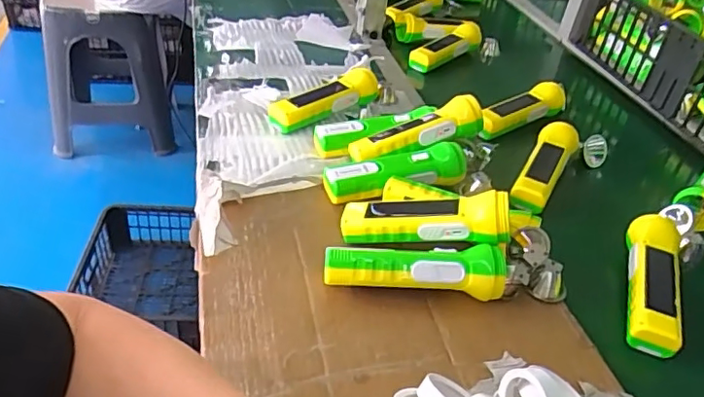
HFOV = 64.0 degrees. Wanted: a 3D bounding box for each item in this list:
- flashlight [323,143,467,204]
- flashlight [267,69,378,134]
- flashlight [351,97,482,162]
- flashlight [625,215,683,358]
[{"bbox_3d":[0.050,-0.025,0.617,0.159,0.041,0.047,-13,40,-18],"label":"flashlight"},{"bbox_3d":[-0.036,-0.136,0.772,0.165,0.037,0.049,-20,43,-26],"label":"flashlight"},{"bbox_3d":[0.074,-0.073,0.649,0.156,0.040,0.046,-17,38,4],"label":"flashlight"},{"bbox_3d":[0.287,0.077,0.537,0.048,0.041,0.150,15,40,17],"label":"flashlight"}]

